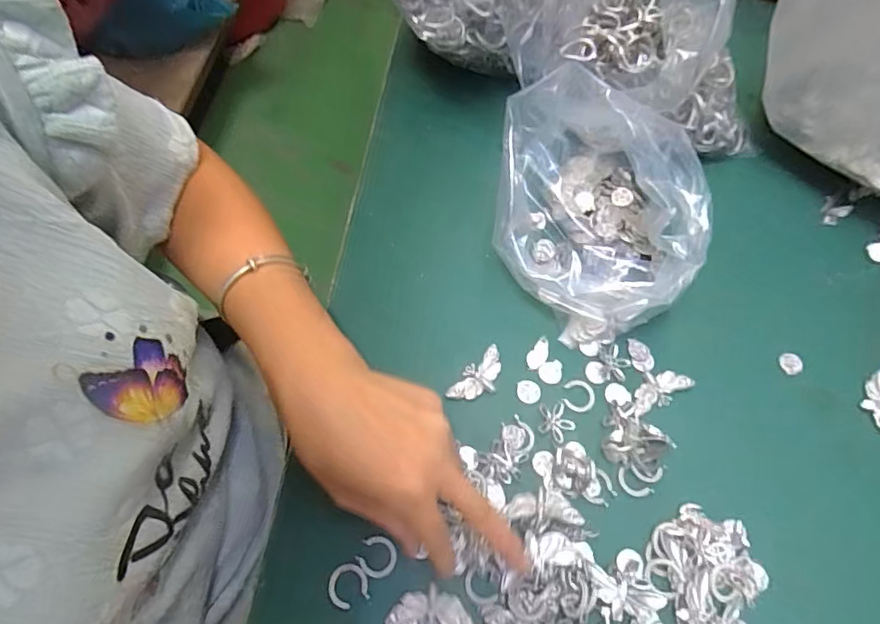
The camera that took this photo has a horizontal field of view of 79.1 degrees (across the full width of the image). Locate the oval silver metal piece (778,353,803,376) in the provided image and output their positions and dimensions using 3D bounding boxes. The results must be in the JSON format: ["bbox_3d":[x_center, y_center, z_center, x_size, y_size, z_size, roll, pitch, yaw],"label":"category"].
[{"bbox_3d":[0.245,0.036,0.370,0.015,0.004,0.015,11,67,2],"label":"oval silver metal piece"}]

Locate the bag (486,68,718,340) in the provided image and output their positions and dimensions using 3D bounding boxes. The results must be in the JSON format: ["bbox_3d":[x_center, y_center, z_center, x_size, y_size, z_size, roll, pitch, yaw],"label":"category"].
[{"bbox_3d":[0.099,-0.070,0.359,0.125,0.093,0.157,7,66,3],"label":"bag"}]

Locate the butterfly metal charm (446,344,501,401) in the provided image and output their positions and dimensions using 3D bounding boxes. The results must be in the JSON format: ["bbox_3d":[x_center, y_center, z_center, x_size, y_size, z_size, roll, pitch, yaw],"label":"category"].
[{"bbox_3d":[0.027,0.043,0.353,0.022,0.004,0.046,35,70,13],"label":"butterfly metal charm"}]

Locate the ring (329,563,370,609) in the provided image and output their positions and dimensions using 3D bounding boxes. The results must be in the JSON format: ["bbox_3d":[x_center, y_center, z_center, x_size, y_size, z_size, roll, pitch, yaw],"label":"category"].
[{"bbox_3d":[-0.052,0.154,0.301,0.022,0.004,0.022,1,67,-2],"label":"ring"}]

